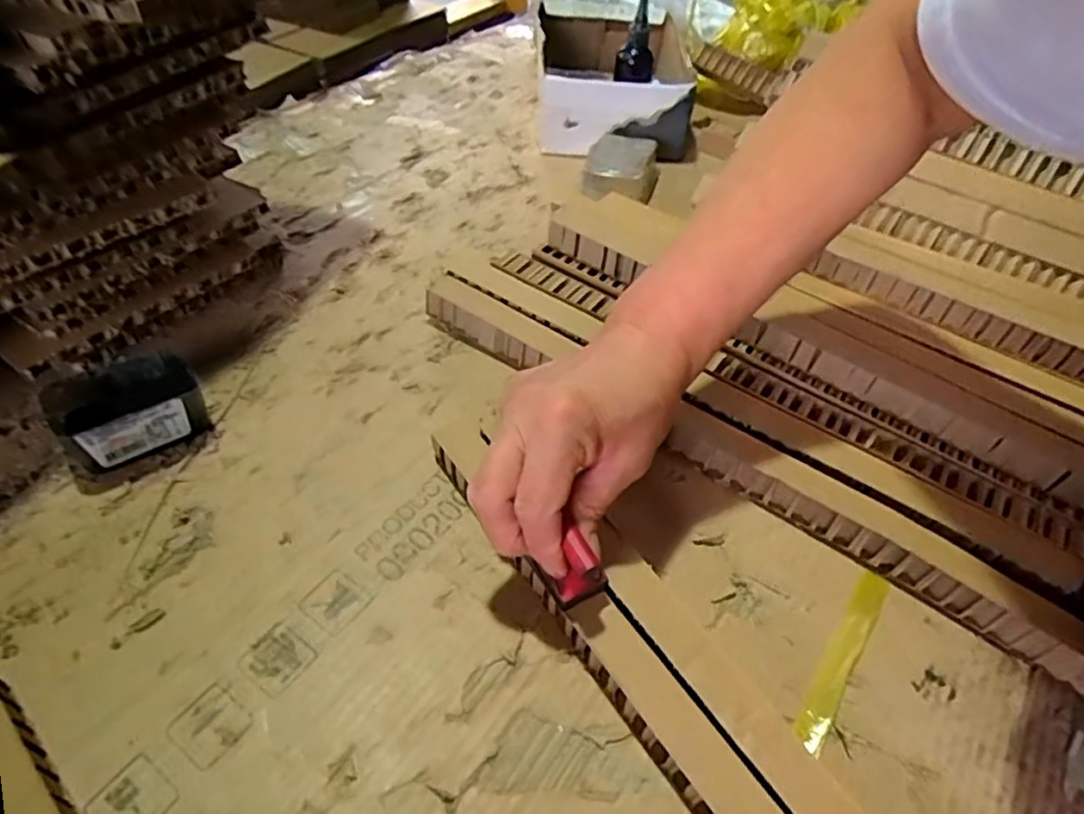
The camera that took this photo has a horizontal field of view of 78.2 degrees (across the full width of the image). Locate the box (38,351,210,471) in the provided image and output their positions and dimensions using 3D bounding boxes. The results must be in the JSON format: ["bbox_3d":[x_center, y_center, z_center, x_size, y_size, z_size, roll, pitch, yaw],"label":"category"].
[{"bbox_3d":[-0.255,-0.001,0.415,0.081,0.040,0.067,-31,58,-29],"label":"box"}]

